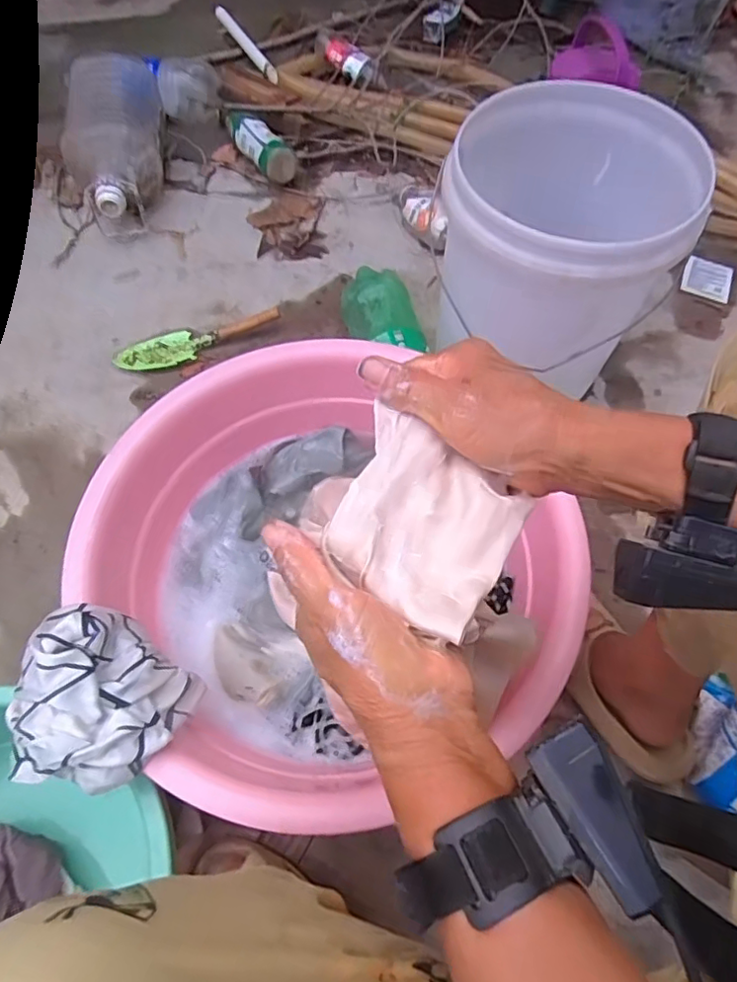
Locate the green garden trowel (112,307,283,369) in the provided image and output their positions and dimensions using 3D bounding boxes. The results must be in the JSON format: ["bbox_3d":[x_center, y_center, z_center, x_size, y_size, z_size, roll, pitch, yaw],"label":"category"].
[{"bbox_3d":[-0.273,-0.249,0.895,0.264,0.034,0.071,-21,66,-12],"label":"green garden trowel"}]

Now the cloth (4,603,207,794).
[{"bbox_3d":[-0.218,0.165,0.452,0.135,0.078,0.136,11,62,5],"label":"cloth"}]

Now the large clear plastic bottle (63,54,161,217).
[{"bbox_3d":[-0.456,-0.623,1.007,0.167,0.164,0.334,-9,62,-5],"label":"large clear plastic bottle"}]

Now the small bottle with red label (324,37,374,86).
[{"bbox_3d":[-0.041,-0.914,1.190,0.119,0.048,0.055,41,69,19],"label":"small bottle with red label"}]

